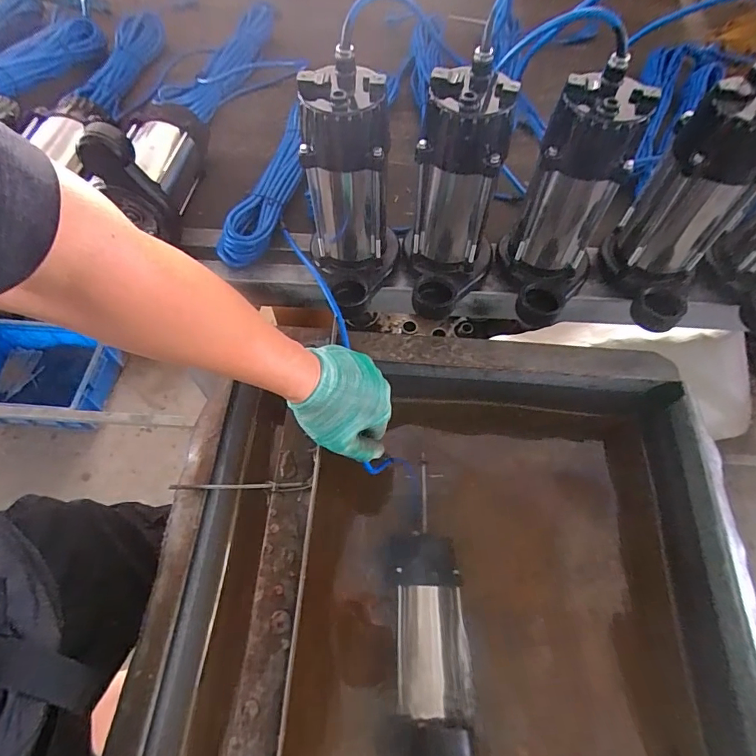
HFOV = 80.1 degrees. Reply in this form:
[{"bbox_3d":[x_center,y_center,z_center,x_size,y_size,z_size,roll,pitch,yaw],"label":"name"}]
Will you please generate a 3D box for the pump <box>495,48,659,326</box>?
[{"bbox_3d":[0.209,-0.186,0.516,0.110,0.242,0.135,26,65,14],"label":"pump"}]

